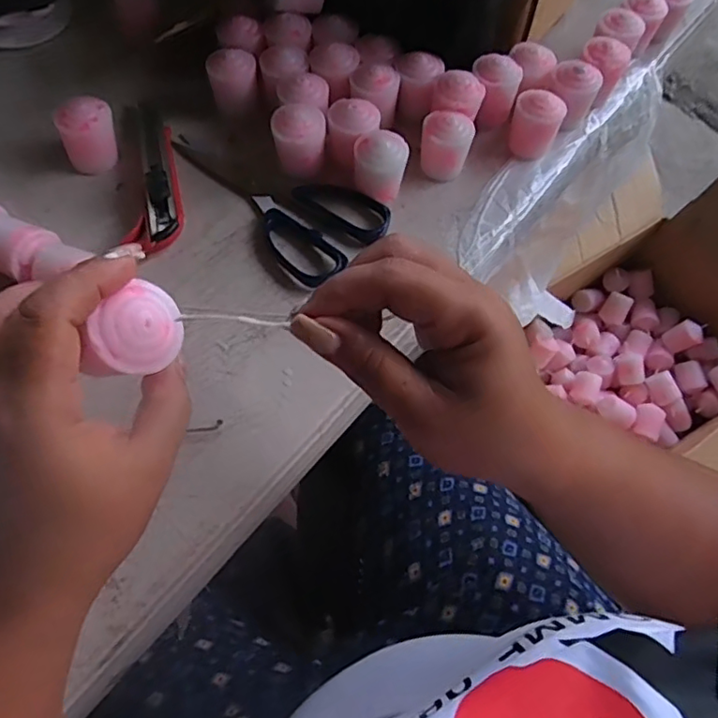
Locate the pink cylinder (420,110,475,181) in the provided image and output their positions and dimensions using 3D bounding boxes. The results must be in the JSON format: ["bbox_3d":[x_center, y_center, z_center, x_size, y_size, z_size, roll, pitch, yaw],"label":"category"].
[{"bbox_3d":[0.064,-0.161,0.439,0.036,0.040,0.033,1,62,-3],"label":"pink cylinder"}]

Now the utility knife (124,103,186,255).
[{"bbox_3d":[-0.153,-0.141,0.437,0.037,0.021,0.157,-9,63,-8],"label":"utility knife"}]

